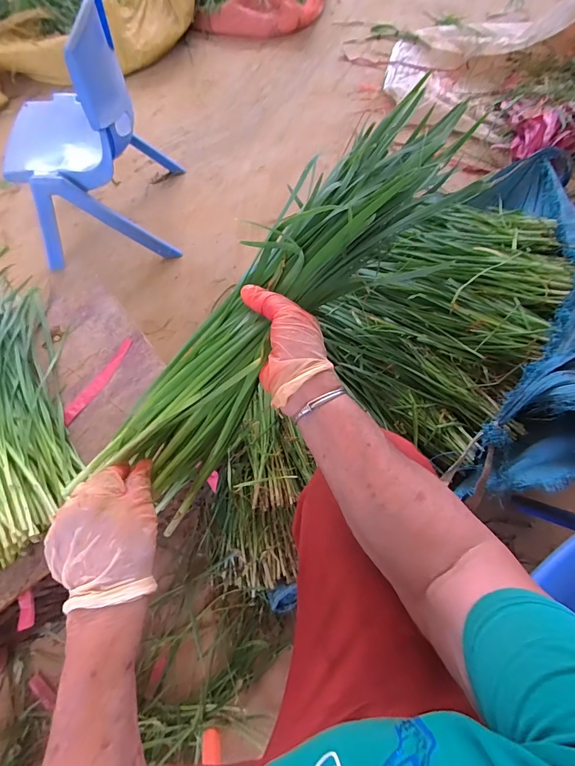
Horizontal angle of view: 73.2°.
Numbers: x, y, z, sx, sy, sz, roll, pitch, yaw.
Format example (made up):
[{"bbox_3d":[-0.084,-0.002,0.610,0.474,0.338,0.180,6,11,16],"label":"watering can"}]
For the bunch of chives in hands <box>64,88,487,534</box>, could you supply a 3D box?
[{"bbox_3d":[0.006,-0.089,0.422,0.119,0.089,0.531,39,86,16],"label":"bunch of chives in hands"}]

